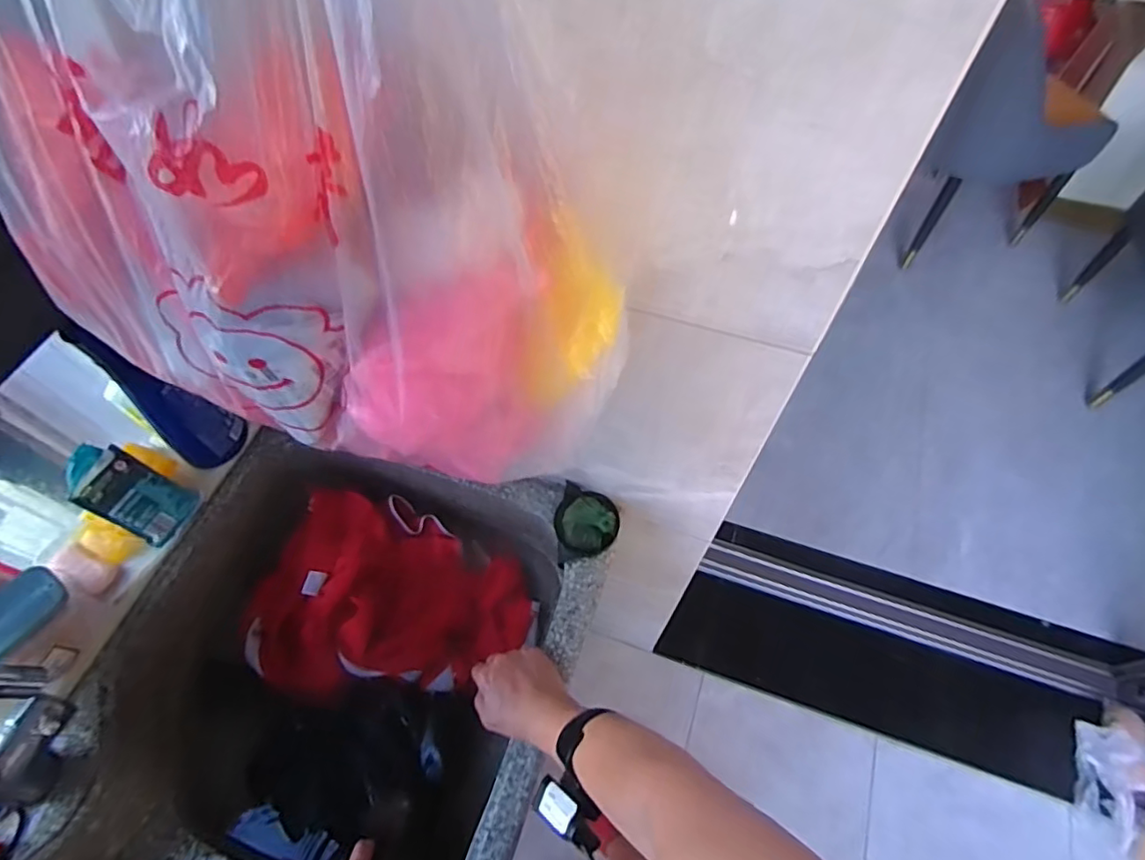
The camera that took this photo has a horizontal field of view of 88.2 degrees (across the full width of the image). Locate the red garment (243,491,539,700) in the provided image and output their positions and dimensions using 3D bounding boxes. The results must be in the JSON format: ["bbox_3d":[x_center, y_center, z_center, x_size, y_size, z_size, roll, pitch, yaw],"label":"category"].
[{"bbox_3d":[-0.249,0.231,0.827,0.376,0.104,0.248,3,60,3],"label":"red garment"}]

